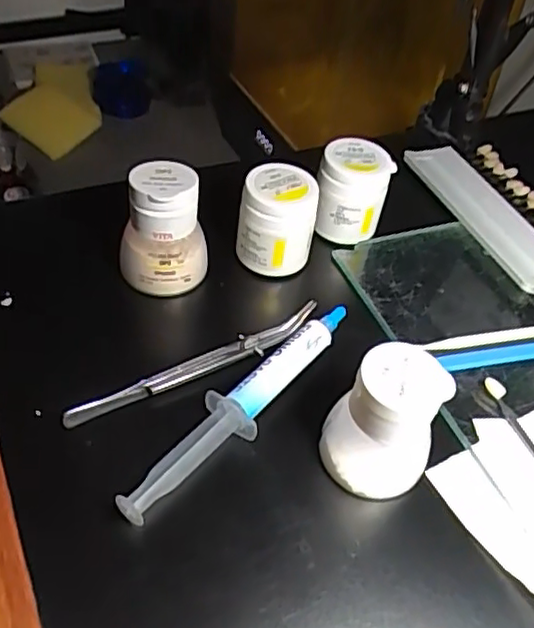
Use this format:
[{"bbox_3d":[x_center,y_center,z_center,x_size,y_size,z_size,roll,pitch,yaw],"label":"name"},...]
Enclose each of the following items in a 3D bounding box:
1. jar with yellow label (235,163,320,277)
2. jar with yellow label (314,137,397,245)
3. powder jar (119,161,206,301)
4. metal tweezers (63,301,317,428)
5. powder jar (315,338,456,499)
[{"bbox_3d":[0.005,-0.055,0.389,0.045,0.053,0.041,9,47,1],"label":"jar with yellow label"},{"bbox_3d":[0.052,-0.074,0.415,0.048,0.053,0.047,9,47,1],"label":"jar with yellow label"},{"bbox_3d":[-0.057,-0.047,0.367,0.046,0.065,0.042,-2,48,-9],"label":"powder jar"},{"bbox_3d":[-0.034,0.025,0.339,0.139,0.013,0.015,-22,54,-25],"label":"metal tweezers"},{"bbox_3d":[0.052,0.047,0.297,0.046,0.060,0.044,-4,48,-10],"label":"powder jar"}]

